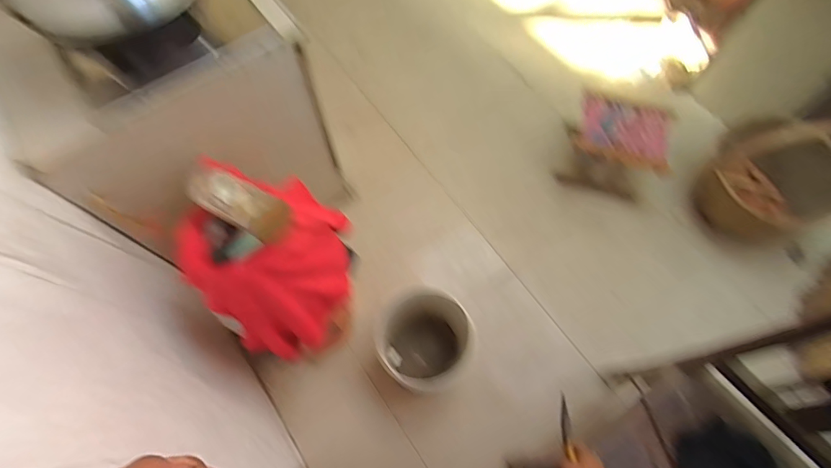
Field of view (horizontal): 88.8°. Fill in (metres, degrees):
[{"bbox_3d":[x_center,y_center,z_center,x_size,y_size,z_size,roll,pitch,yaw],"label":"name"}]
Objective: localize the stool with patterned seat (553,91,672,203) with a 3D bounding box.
[{"bbox_3d":[0.728,-0.324,1.590,0.313,0.238,0.289,15,67,6],"label":"stool with patterned seat"}]

